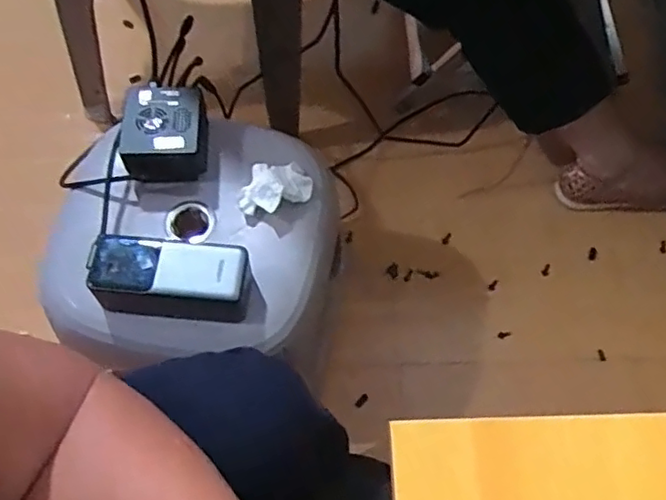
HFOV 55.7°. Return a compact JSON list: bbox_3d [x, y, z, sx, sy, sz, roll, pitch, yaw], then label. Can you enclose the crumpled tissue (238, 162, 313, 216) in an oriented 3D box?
[{"bbox_3d":[-0.058,-0.061,0.601,0.069,0.023,0.048,-22,68,-11],"label":"crumpled tissue"}]

